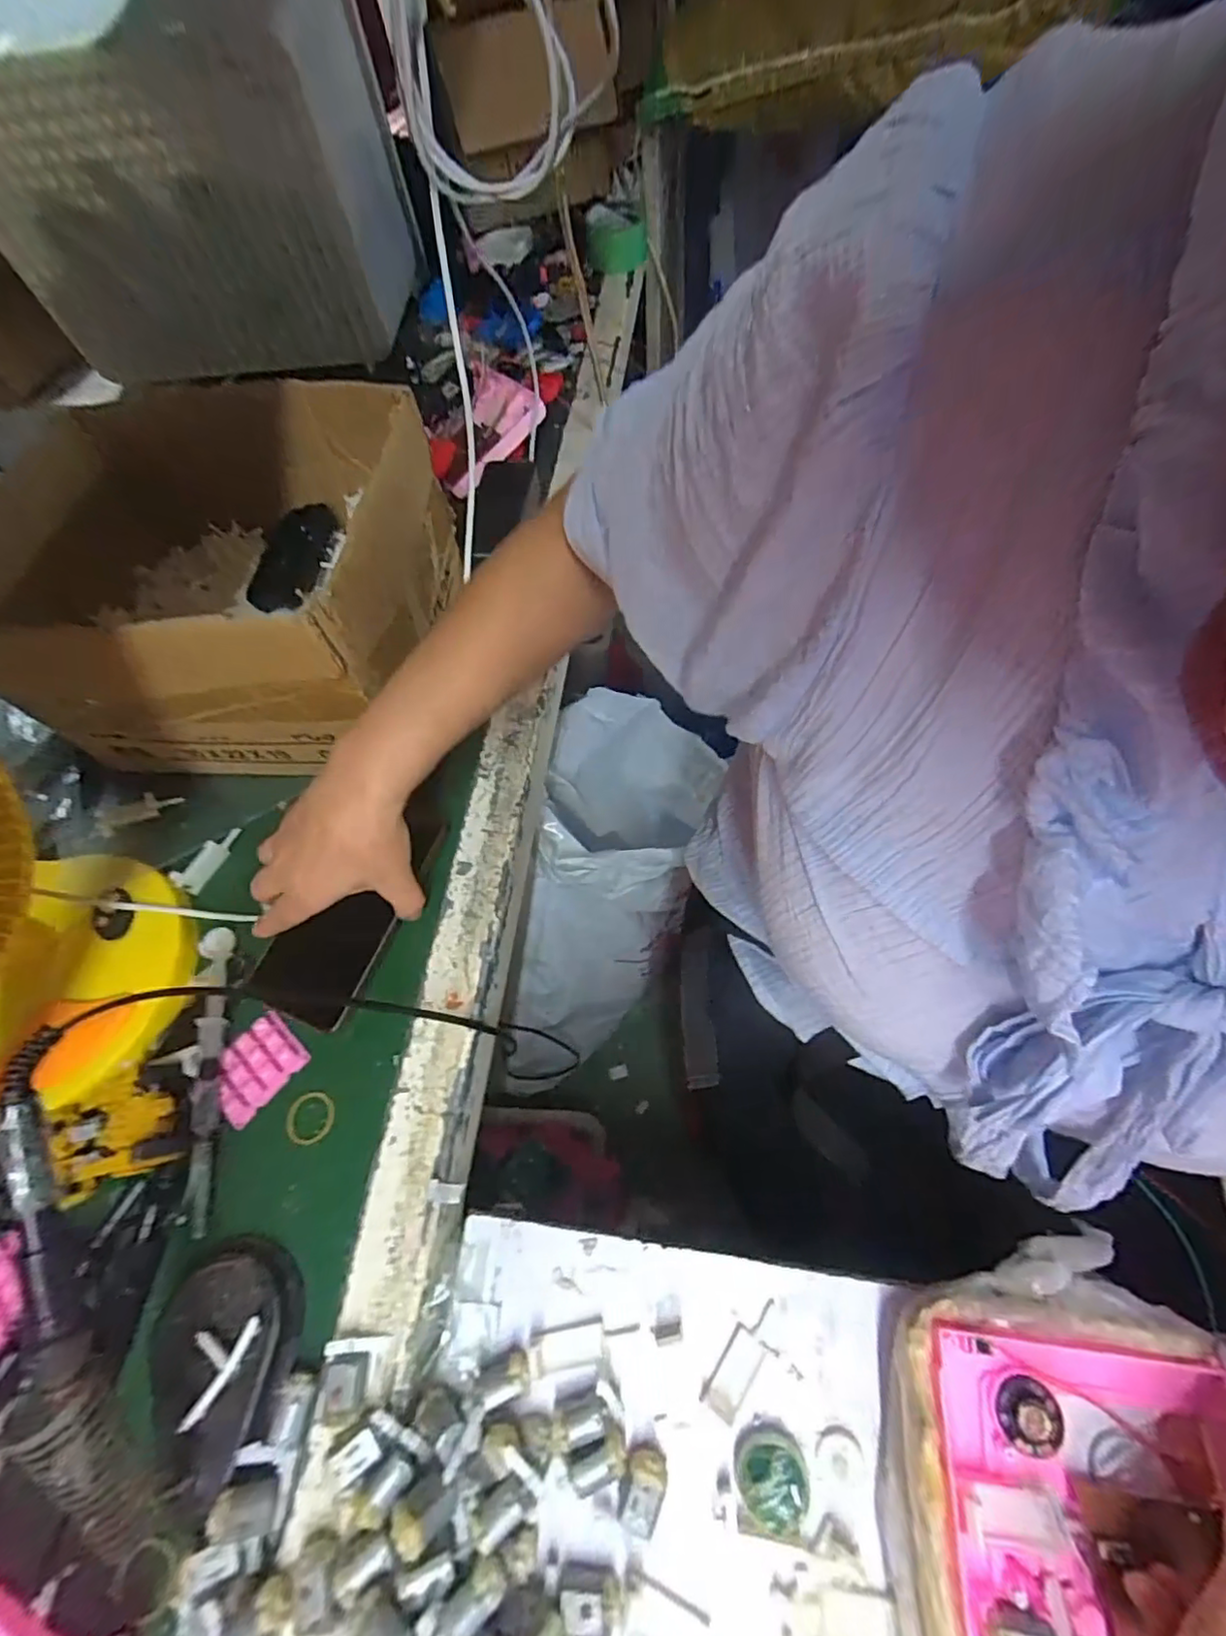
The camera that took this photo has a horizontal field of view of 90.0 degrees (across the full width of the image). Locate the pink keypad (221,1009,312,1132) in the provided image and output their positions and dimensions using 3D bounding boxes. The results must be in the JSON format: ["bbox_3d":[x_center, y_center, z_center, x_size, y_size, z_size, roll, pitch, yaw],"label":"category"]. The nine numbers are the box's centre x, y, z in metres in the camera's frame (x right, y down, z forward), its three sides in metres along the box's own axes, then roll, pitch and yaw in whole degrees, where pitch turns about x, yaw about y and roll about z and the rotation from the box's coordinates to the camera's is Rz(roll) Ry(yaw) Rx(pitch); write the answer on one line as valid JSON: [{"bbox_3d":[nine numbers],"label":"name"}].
[{"bbox_3d":[-0.240,0.167,0.411,0.047,0.008,0.058,40,73,22],"label":"pink keypad"}]

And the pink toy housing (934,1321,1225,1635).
[{"bbox_3d":[0.211,0.311,0.250,0.127,0.043,0.167,5,62,3],"label":"pink toy housing"}]

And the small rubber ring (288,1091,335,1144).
[{"bbox_3d":[-0.196,0.194,0.396,0.031,0.004,0.030,-2,62,5],"label":"small rubber ring"}]

